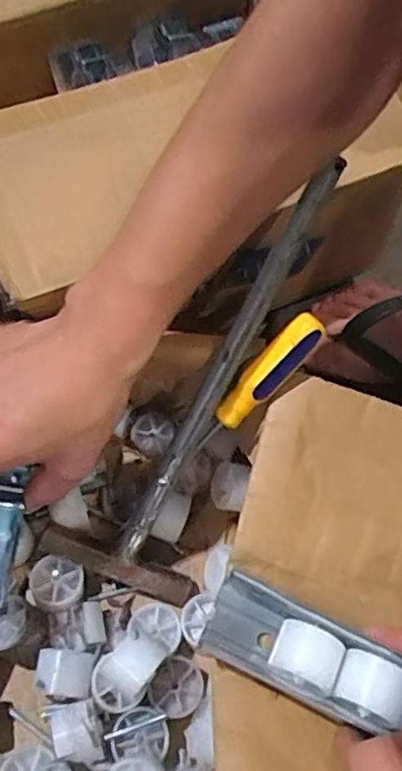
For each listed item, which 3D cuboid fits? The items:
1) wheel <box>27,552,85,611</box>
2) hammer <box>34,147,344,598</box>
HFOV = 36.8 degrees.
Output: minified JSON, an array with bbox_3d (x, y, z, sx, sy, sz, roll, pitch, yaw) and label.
[{"bbox_3d":[-0.098,0.131,0.403,0.037,0.016,0.034,1,61,-3],"label":"wheel"},{"bbox_3d":[0.008,0.002,0.379,0.094,0.034,0.294,32,102,13],"label":"hammer"}]

